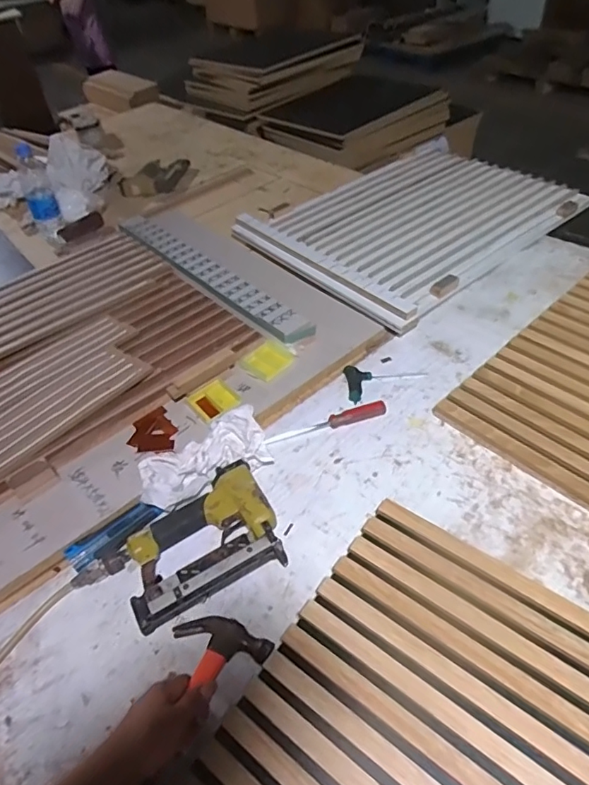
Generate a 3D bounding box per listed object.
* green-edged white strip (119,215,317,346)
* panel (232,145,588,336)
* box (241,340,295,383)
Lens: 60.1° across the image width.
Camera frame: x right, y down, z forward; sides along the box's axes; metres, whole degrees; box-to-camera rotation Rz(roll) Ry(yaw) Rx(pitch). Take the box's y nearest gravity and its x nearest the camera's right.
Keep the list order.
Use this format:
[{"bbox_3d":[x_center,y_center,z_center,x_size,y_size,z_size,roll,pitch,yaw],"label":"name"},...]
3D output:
[{"bbox_3d":[-0.175,-0.236,0.988,0.063,0.025,0.564,-35,52,-25],"label":"green-edged white strip"},{"bbox_3d":[0.250,-0.383,1.115,0.646,0.037,0.489,-33,51,-24],"label":"panel"},{"bbox_3d":[-0.045,-0.052,0.826,0.066,0.014,0.067,31,56,31],"label":"box"}]

